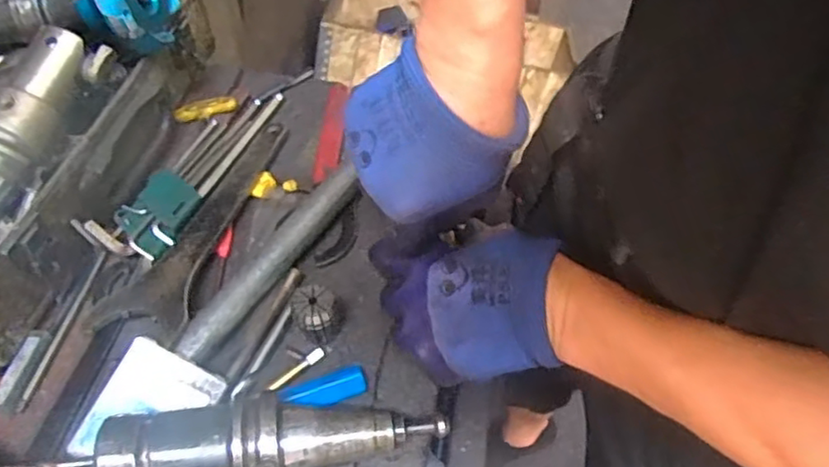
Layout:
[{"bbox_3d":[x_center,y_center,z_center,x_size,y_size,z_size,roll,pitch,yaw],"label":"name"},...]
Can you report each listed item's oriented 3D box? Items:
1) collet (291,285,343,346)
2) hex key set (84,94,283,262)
[{"bbox_3d":[-0.067,0.058,0.455,0.030,0.041,0.029,0,50,0],"label":"collet"},{"bbox_3d":[-0.182,-0.061,0.545,0.048,0.031,0.200,16,52,12],"label":"hex key set"}]

